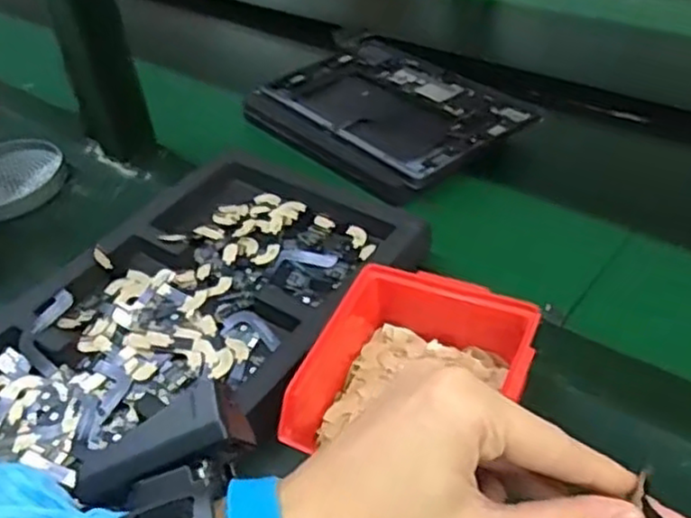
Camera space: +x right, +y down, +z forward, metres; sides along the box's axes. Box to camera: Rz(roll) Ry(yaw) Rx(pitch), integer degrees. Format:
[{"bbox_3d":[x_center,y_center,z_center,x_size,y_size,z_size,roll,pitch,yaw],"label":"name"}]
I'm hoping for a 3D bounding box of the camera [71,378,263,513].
[{"bbox_3d":[-0.076,0.079,0.293,0.070,0.021,0.030,-26,43,-5],"label":"camera"}]

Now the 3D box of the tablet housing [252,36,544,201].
[{"bbox_3d":[0.033,-0.153,0.722,0.204,0.021,0.259,-30,46,-25],"label":"tablet housing"}]

